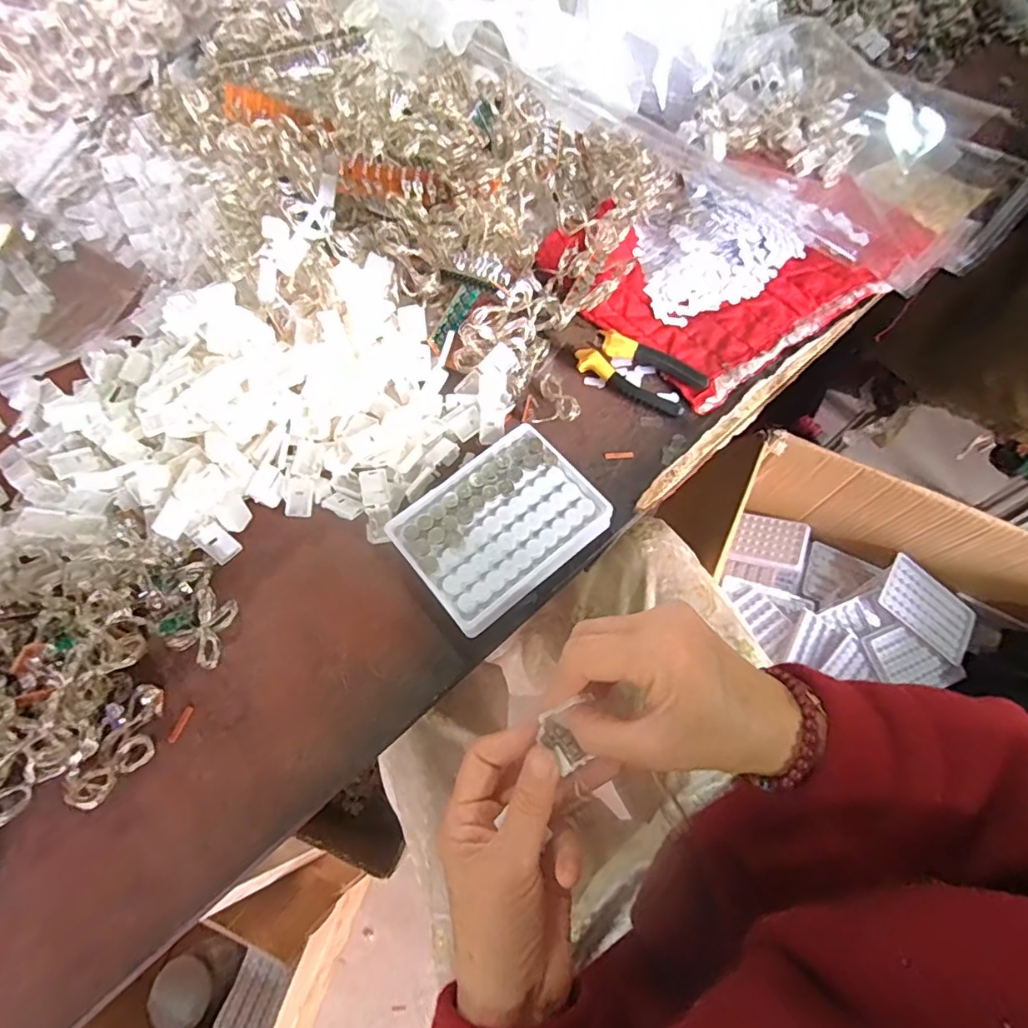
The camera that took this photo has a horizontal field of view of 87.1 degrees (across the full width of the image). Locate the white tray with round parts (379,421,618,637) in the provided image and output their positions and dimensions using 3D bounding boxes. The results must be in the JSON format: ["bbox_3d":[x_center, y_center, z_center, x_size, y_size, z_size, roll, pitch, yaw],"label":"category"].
[{"bbox_3d":[-0.010,0.006,0.380,0.129,0.025,0.099,-37,72,-13],"label":"white tray with round parts"}]

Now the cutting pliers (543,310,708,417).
[{"bbox_3d":[0.089,-0.126,0.440,0.126,0.018,0.048,35,72,14],"label":"cutting pliers"}]

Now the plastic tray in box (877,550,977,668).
[{"bbox_3d":[0.548,0.121,0.714,0.125,0.006,0.098,43,64,5],"label":"plastic tray in box"}]

